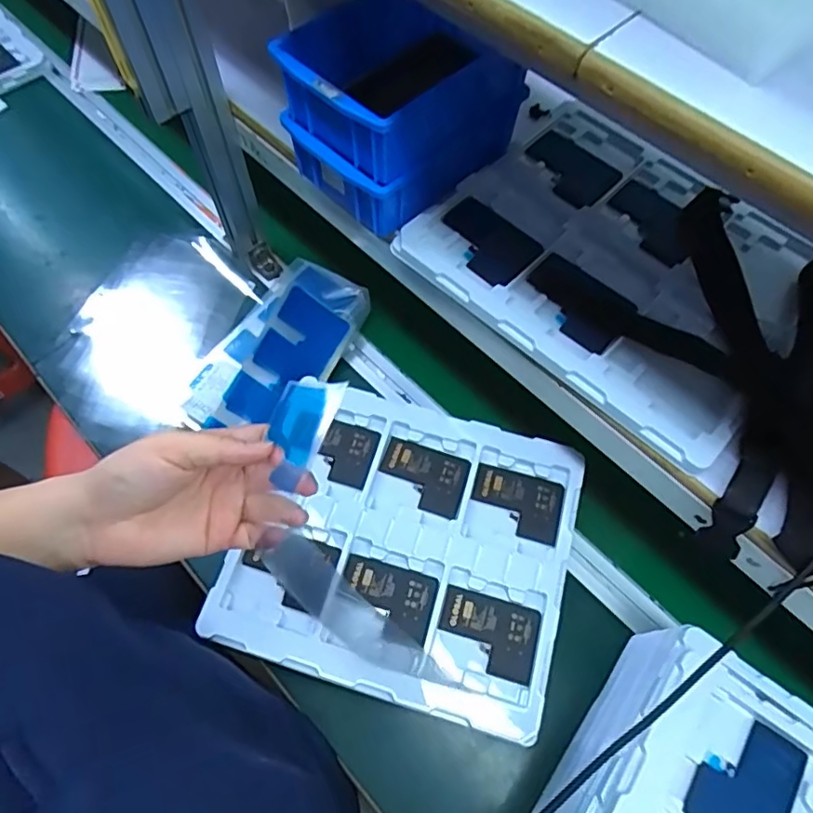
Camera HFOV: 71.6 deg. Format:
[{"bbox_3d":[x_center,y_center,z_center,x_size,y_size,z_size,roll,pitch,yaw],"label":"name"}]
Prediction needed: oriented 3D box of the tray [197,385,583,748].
[{"bbox_3d":[0.000,0.132,0.558,0.308,0.021,0.280,16,64,6],"label":"tray"}]

